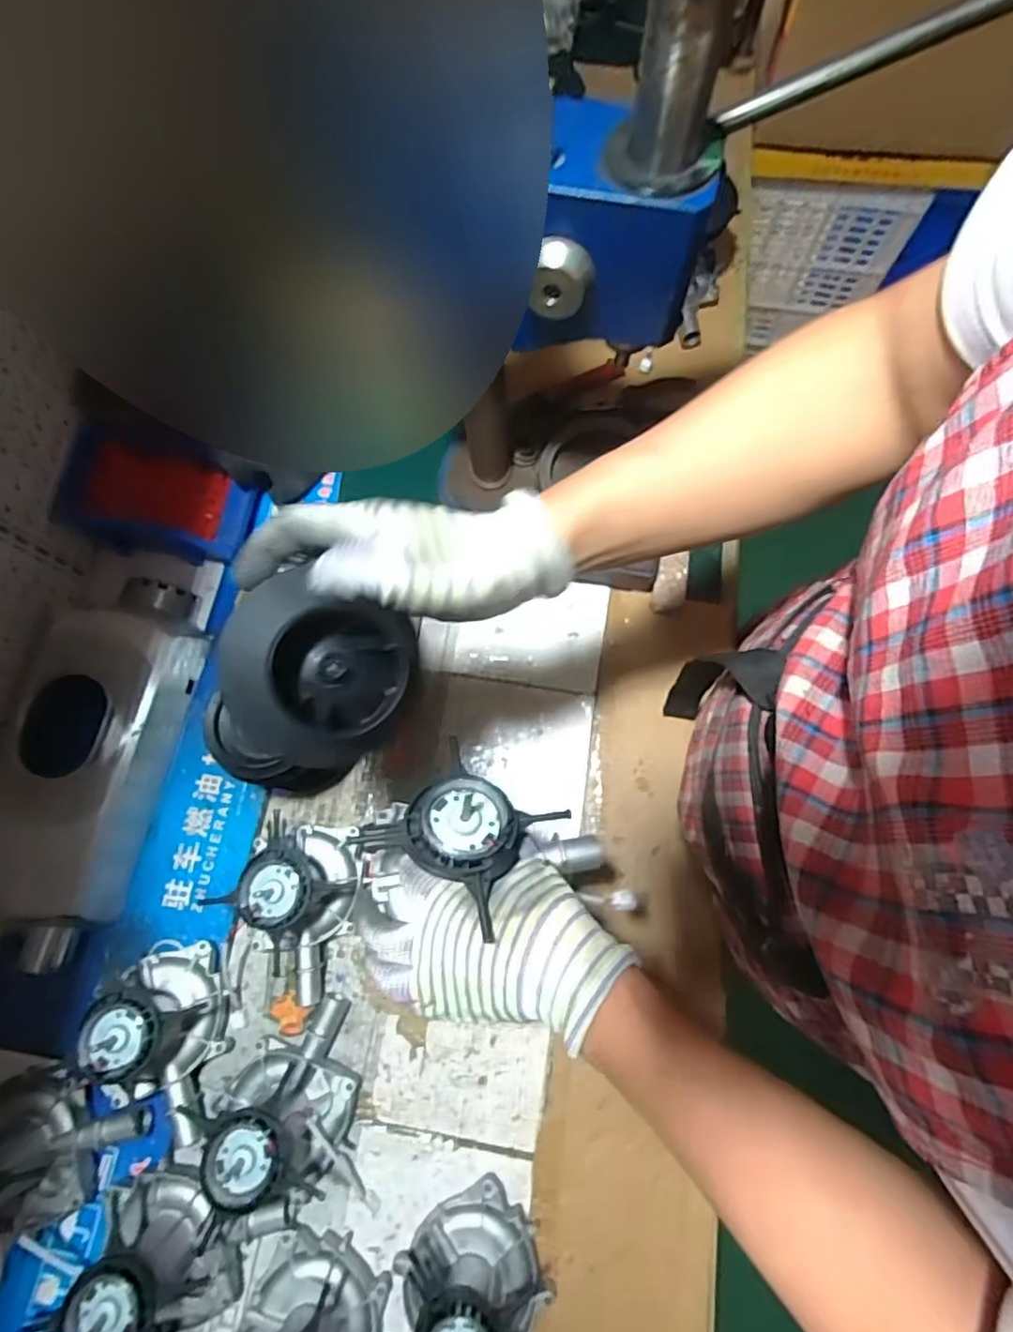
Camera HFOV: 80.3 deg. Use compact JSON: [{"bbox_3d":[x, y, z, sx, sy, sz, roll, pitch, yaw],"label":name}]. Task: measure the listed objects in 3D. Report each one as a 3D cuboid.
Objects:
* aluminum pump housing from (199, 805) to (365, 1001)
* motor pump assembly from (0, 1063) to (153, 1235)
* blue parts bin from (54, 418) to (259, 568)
[{"bbox_3d":[-0.200,0.216,0.547,0.111,0.099,0.149,17,76,9],"label":"aluminum pump housing"},{"bbox_3d":[-0.404,0.403,0.491,0.141,0.096,0.113,28,78,11],"label":"motor pump assembly"},{"bbox_3d":[-0.382,-0.191,0.671,0.184,0.085,0.124,7,74,6],"label":"blue parts bin"}]

